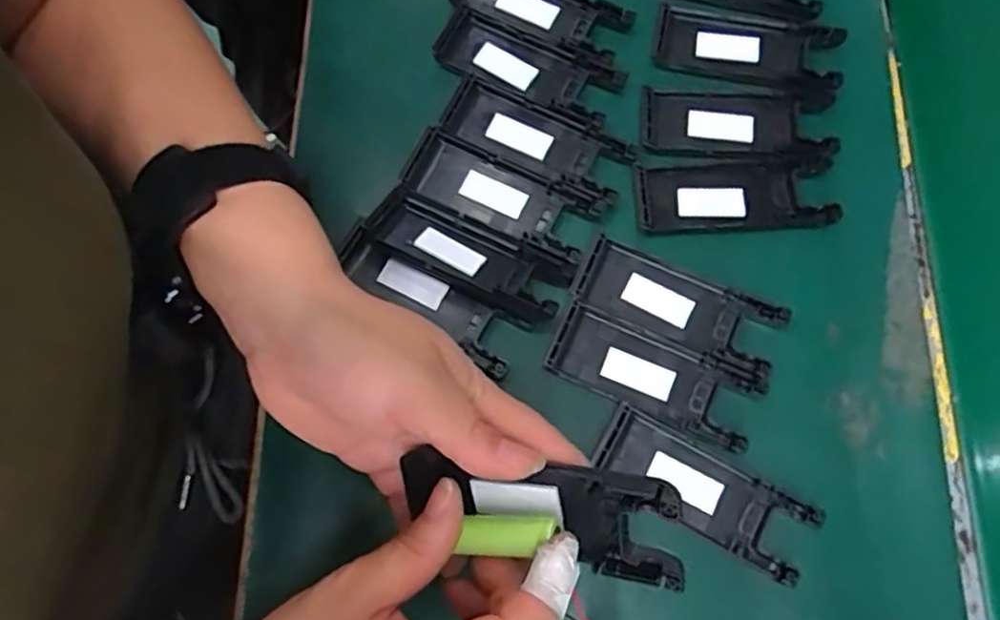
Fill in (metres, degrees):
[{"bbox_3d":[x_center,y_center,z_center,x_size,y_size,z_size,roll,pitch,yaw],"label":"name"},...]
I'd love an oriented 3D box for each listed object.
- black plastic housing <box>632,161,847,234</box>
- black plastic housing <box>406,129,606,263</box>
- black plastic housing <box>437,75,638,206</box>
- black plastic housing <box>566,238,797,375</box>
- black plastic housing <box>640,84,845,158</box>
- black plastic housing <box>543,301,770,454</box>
[{"bbox_3d":[0.123,-0.061,0.375,0.100,0.011,0.040,-1,74,-2],"label":"black plastic housing"},{"bbox_3d":[0.001,-0.060,0.375,0.100,0.009,0.040,25,75,6],"label":"black plastic housing"},{"bbox_3d":[0.020,-0.093,0.386,0.101,0.008,0.040,25,75,6],"label":"black plastic housing"},{"bbox_3d":[0.090,-0.003,0.359,0.102,0.011,0.037,24,75,5],"label":"black plastic housing"},{"bbox_3d":[0.130,-0.103,0.385,0.101,0.008,0.041,4,74,0],"label":"black plastic housing"},{"bbox_3d":[0.076,0.032,0.350,0.100,0.011,0.038,24,75,5],"label":"black plastic housing"}]

